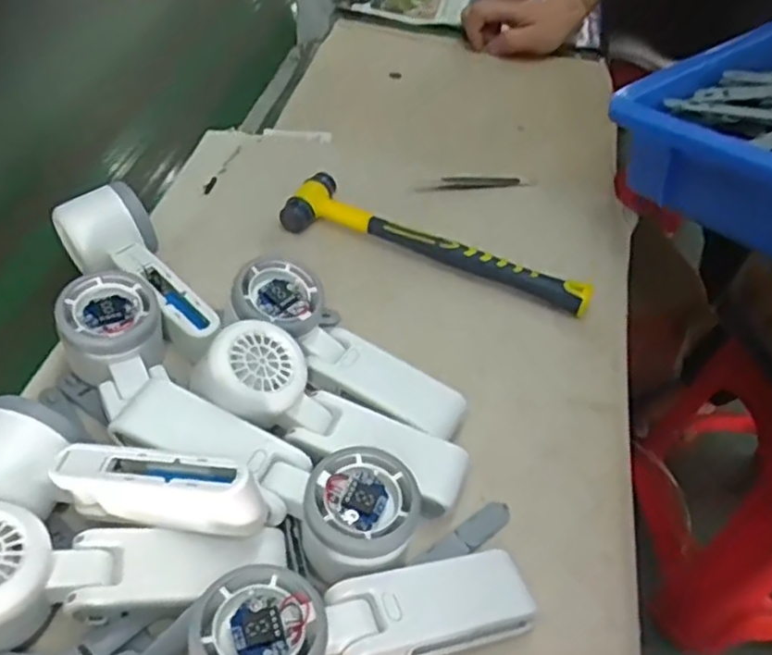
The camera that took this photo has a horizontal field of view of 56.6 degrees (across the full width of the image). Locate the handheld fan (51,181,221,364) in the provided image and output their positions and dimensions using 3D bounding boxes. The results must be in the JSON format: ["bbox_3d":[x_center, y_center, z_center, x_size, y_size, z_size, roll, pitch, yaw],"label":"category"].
[{"bbox_3d":[-0.165,-0.033,0.486,0.063,0.061,0.138,-26,54,-28],"label":"handheld fan"}]

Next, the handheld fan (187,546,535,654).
[{"bbox_3d":[-0.008,0.138,0.338,0.167,0.034,0.061,-1,43,-29],"label":"handheld fan"}]

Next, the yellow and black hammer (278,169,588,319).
[{"bbox_3d":[0.039,-0.065,0.556,0.243,0.023,0.058,18,47,13],"label":"yellow and black hammer"}]

